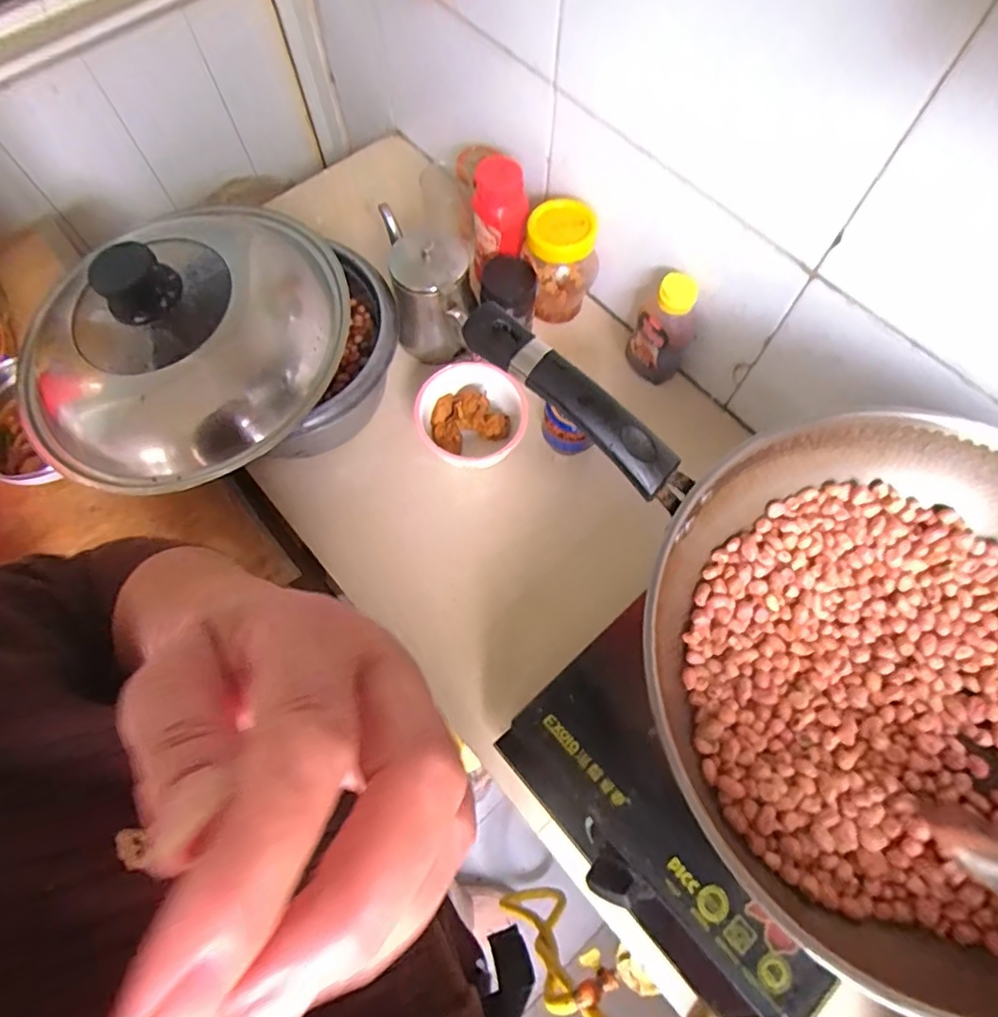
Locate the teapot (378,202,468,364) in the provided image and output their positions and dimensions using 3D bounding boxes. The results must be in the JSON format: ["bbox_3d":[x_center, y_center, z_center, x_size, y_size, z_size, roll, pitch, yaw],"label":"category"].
[{"bbox_3d":[-0.083,-0.275,0.687,0.088,0.140,0.139,-8,69,-3],"label":"teapot"}]

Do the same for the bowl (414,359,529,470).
[{"bbox_3d":[-0.030,-0.098,0.666,0.119,0.078,0.119,0,68,0],"label":"bowl"}]

